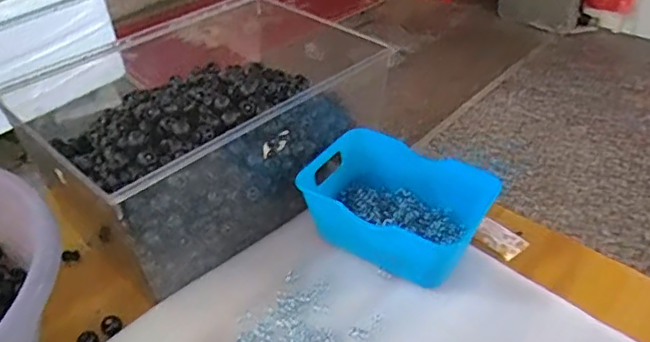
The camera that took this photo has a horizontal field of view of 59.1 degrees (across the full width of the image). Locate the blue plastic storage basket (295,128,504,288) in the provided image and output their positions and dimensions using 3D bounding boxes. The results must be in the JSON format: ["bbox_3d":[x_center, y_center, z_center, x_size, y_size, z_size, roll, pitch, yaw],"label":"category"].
[{"bbox_3d":[0.061,0.032,0.501,0.153,0.064,0.108,16,42,22],"label":"blue plastic storage basket"}]

